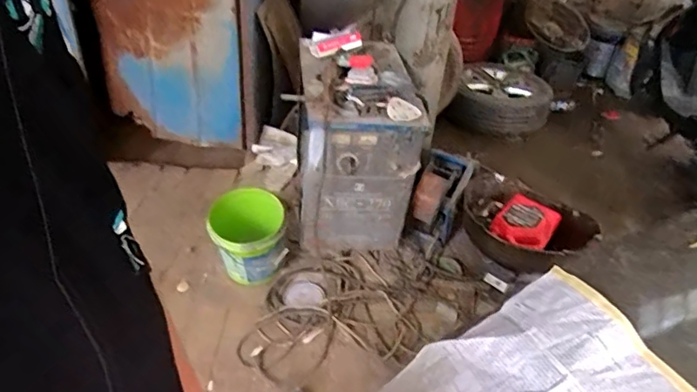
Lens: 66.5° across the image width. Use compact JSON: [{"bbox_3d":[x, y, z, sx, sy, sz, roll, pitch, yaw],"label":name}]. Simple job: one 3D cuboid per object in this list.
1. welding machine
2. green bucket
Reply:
[{"bbox_3d":[0.016,-0.215,1.966,0.388,0.621,0.595,0,36,-8],"label":"welding machine"},{"bbox_3d":[-0.358,0.161,1.881,0.264,0.255,0.286,-3,36,-12],"label":"green bucket"}]

